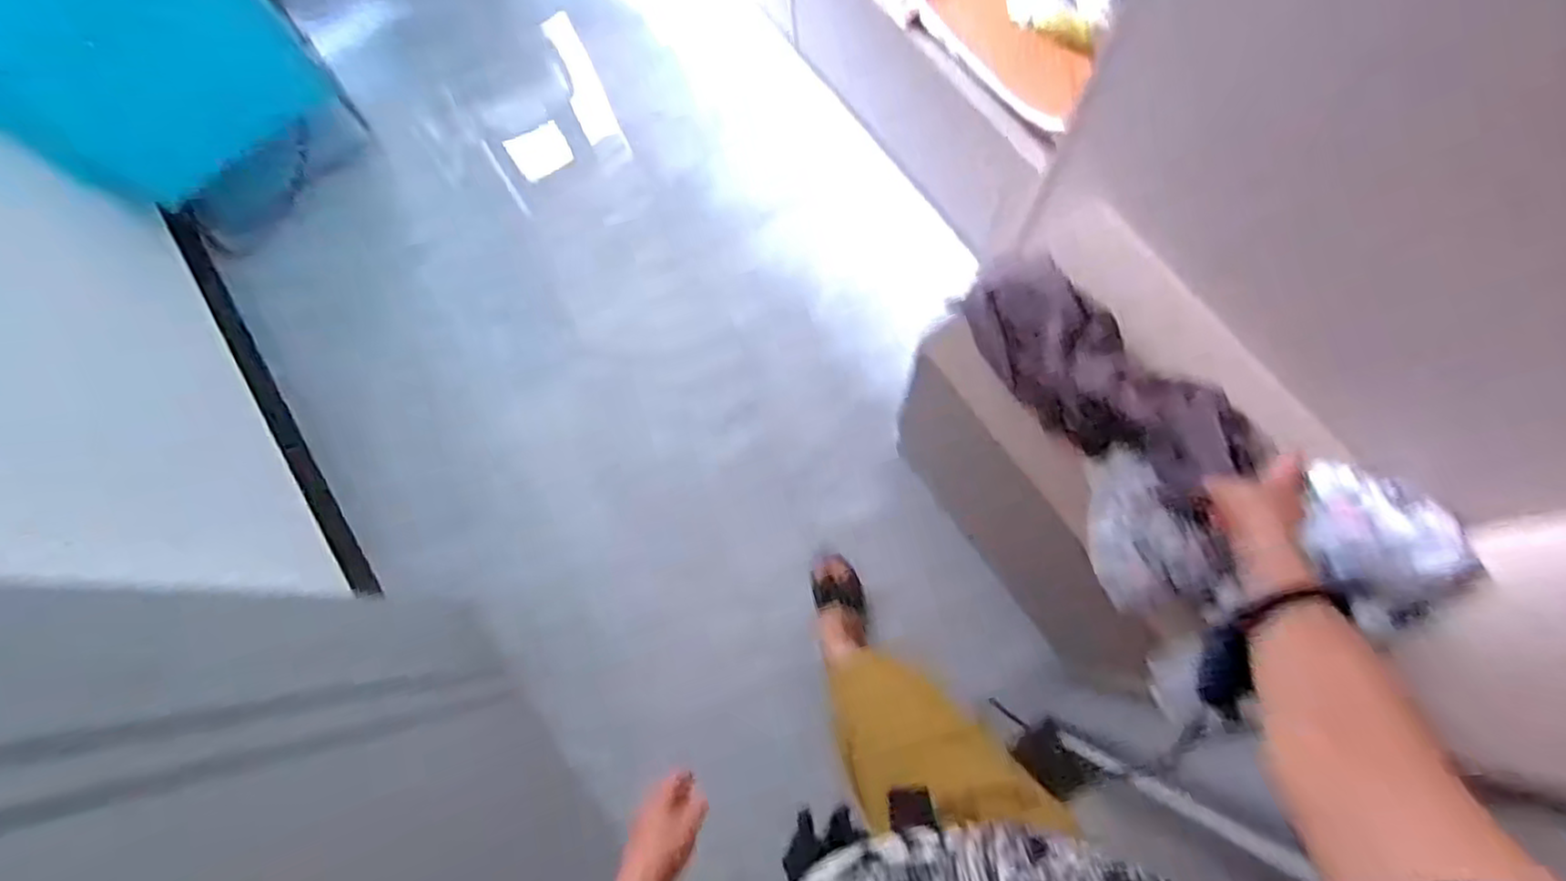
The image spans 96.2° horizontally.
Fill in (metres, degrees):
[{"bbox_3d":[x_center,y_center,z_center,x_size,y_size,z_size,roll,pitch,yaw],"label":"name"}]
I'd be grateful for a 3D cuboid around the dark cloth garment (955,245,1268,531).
[{"bbox_3d":[0.386,-0.089,0.860,0.148,0.097,0.382,-40,70,-14],"label":"dark cloth garment"}]

